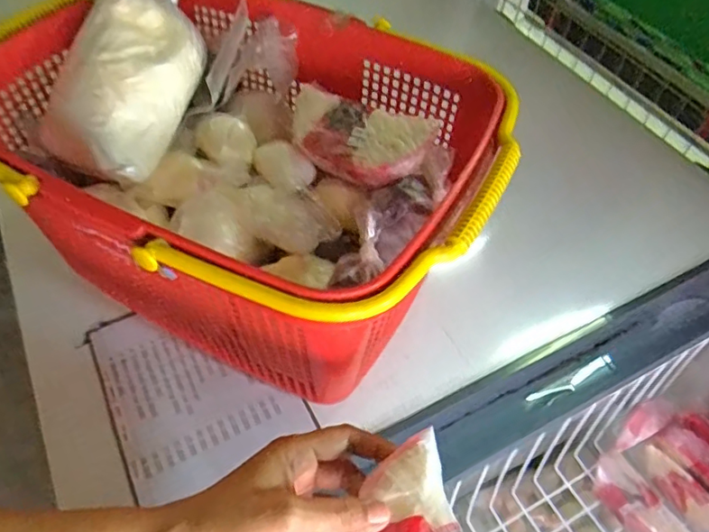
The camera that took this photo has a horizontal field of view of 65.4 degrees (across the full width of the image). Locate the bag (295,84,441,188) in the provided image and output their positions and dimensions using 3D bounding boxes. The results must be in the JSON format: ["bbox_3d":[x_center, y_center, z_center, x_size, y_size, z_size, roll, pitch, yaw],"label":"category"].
[{"bbox_3d":[-0.003,-0.112,0.465,0.136,0.041,0.066,28,54,18],"label":"bag"}]

